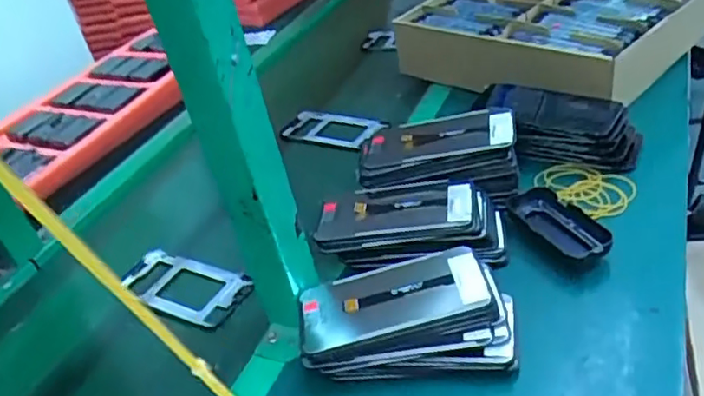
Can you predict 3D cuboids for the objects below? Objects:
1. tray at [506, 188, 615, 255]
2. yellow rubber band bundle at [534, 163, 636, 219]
[{"bbox_3d":[0.206,0.027,0.593,0.048,0.027,0.111,-22,36,-14],"label":"tray"},{"bbox_3d":[0.246,-0.006,0.646,0.101,0.015,0.081,8,40,27],"label":"yellow rubber band bundle"}]

